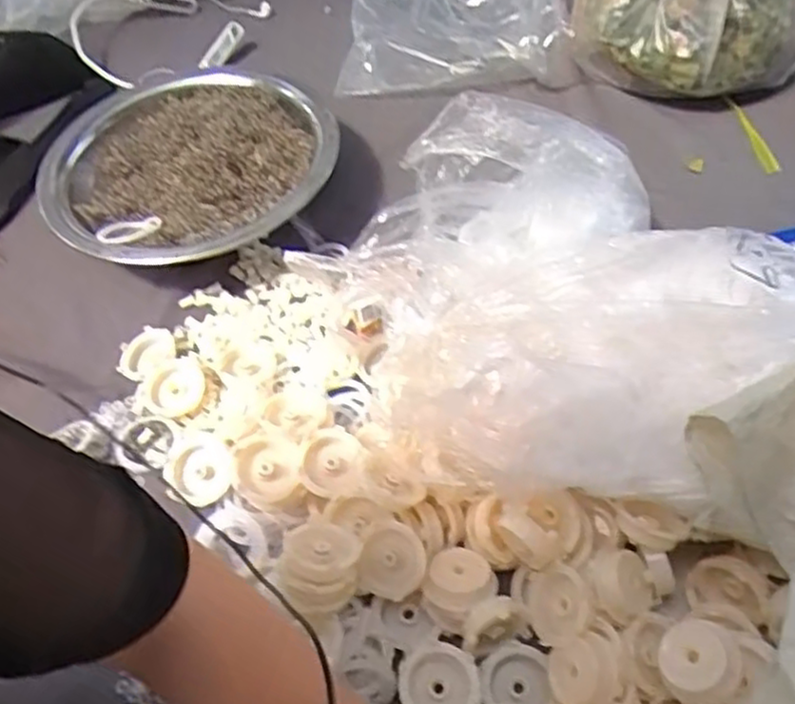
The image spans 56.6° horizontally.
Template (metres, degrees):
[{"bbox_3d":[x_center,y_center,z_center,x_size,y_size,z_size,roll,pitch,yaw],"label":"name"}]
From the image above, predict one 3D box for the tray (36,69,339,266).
[{"bbox_3d":[-0.221,-0.196,0.794,0.308,0.066,0.302,35,62,23],"label":"tray"}]

